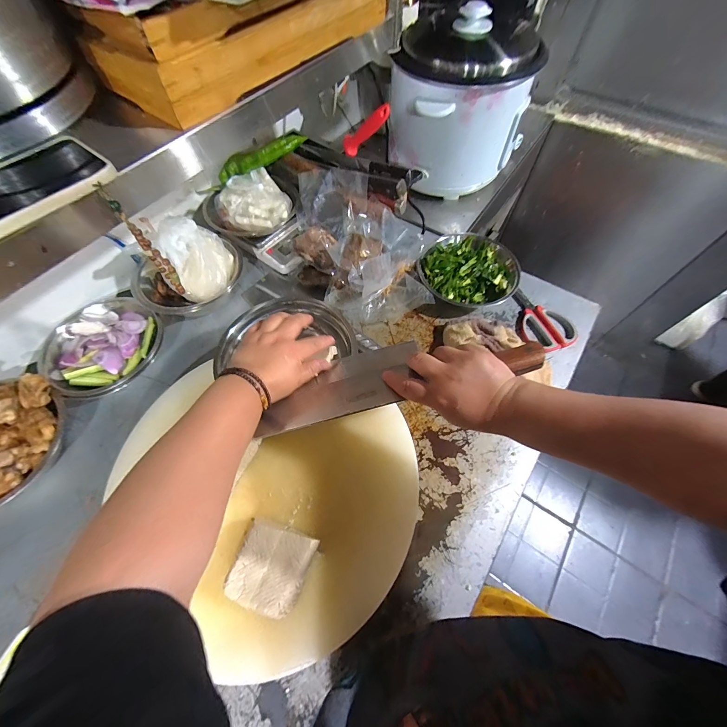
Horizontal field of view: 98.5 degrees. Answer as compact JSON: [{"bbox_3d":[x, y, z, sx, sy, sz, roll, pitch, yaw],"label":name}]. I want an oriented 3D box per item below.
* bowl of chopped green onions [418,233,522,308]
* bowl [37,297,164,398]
[{"bbox_3d":[0.207,-0.185,0.624,0.188,0.064,0.159,-18,63,-8],"label":"bowl of chopped green onions"},{"bbox_3d":[-0.457,-0.039,0.550,0.182,0.058,0.178,-1,62,1],"label":"bowl"}]

